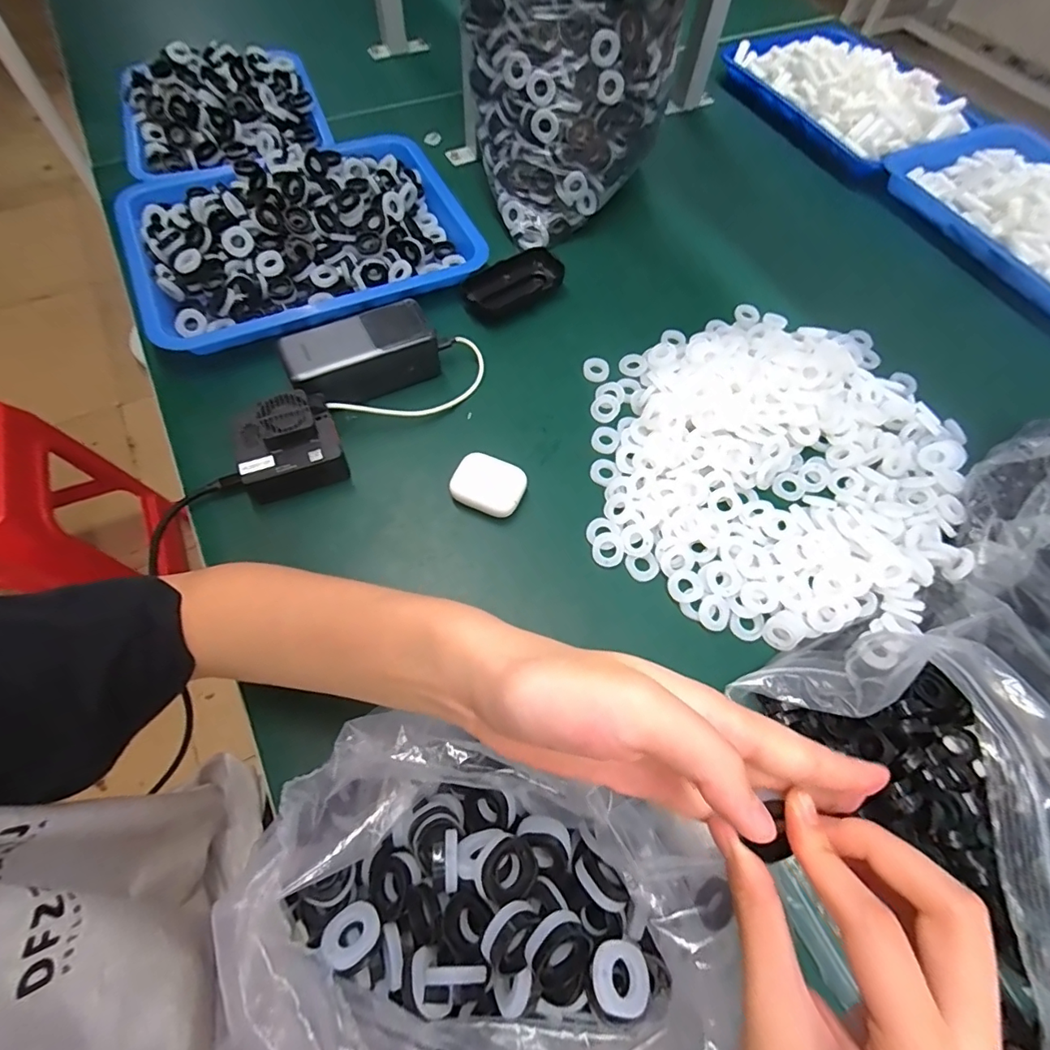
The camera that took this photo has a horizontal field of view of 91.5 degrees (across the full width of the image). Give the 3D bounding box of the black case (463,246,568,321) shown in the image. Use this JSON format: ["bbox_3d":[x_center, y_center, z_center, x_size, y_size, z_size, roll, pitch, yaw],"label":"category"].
[{"bbox_3d":[-0.010,-0.251,0.532,0.114,0.022,0.051,-33,69,-18],"label":"black case"}]

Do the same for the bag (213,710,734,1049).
[{"bbox_3d":[-0.013,0.201,0.239,0.226,0.079,0.160,18,64,6],"label":"bag"}]

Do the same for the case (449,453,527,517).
[{"bbox_3d":[-0.031,-0.031,0.421,0.057,0.025,0.043,20,64,7],"label":"case"}]

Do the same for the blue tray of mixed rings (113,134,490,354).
[{"bbox_3d":[-0.221,-0.305,0.514,0.338,0.037,0.250,-26,67,-15],"label":"blue tray of mixed rings"}]

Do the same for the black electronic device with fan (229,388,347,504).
[{"bbox_3d":[-0.191,-0.066,0.410,0.077,0.042,0.066,-20,66,-12],"label":"black electronic device with fan"}]

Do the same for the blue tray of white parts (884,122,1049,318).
[{"bbox_3d":[0.656,-0.393,0.639,0.261,0.042,0.335,-22,66,-13],"label":"blue tray of white parts"}]

